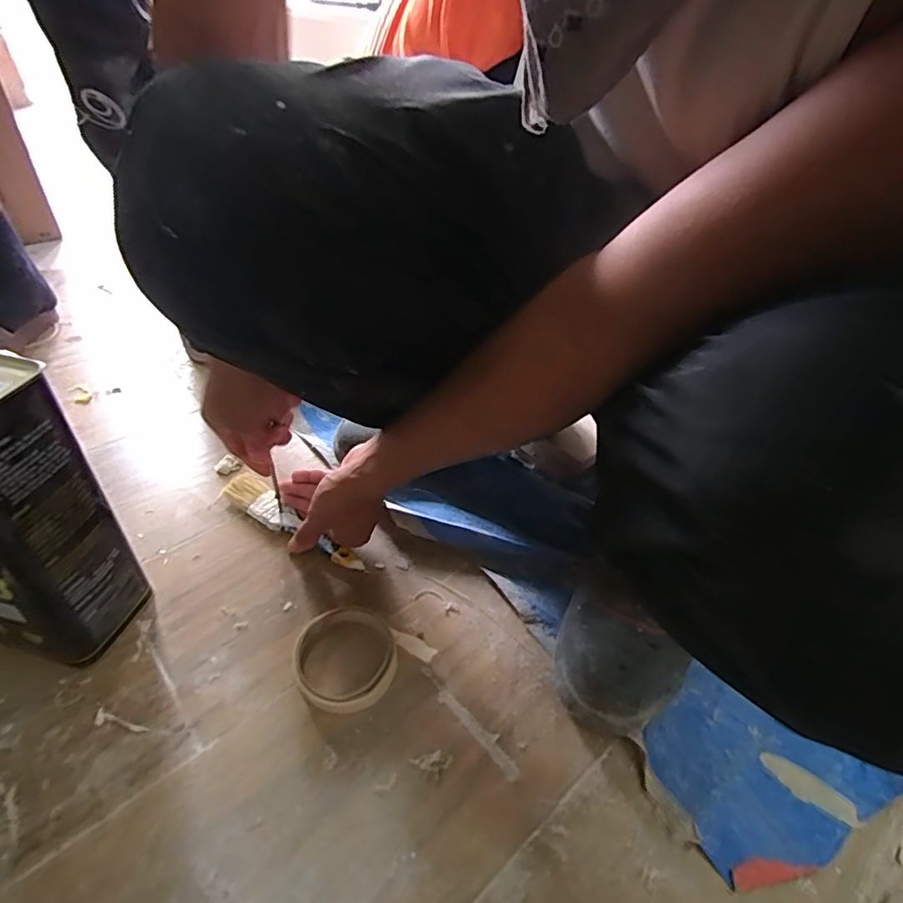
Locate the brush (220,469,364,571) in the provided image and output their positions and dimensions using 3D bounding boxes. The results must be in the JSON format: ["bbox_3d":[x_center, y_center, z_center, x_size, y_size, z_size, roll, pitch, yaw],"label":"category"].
[{"bbox_3d":[-0.167,0.074,0.561,0.185,0.018,0.032,28,48,22],"label":"brush"}]

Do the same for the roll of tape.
[{"bbox_3d":[-0.082,0.170,0.463,0.102,0.019,0.090,-30,53,-31],"label":"roll of tape"}]

